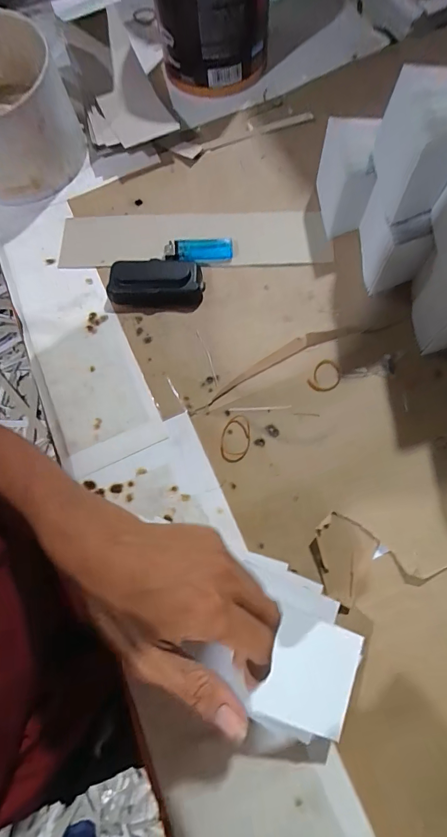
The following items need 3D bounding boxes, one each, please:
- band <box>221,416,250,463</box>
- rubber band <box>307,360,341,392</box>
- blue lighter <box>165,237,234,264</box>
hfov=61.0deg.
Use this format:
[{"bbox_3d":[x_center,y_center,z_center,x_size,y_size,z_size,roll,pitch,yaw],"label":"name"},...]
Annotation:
[{"bbox_3d":[0.012,0.020,0.387,0.029,0.004,0.049,3,71,3],"label":"band"},{"bbox_3d":[0.110,-0.044,0.404,0.028,0.004,0.039,34,76,13],"label":"rubber band"},{"bbox_3d":[-0.028,-0.198,0.450,0.080,0.016,0.028,-10,71,-1],"label":"blue lighter"}]

